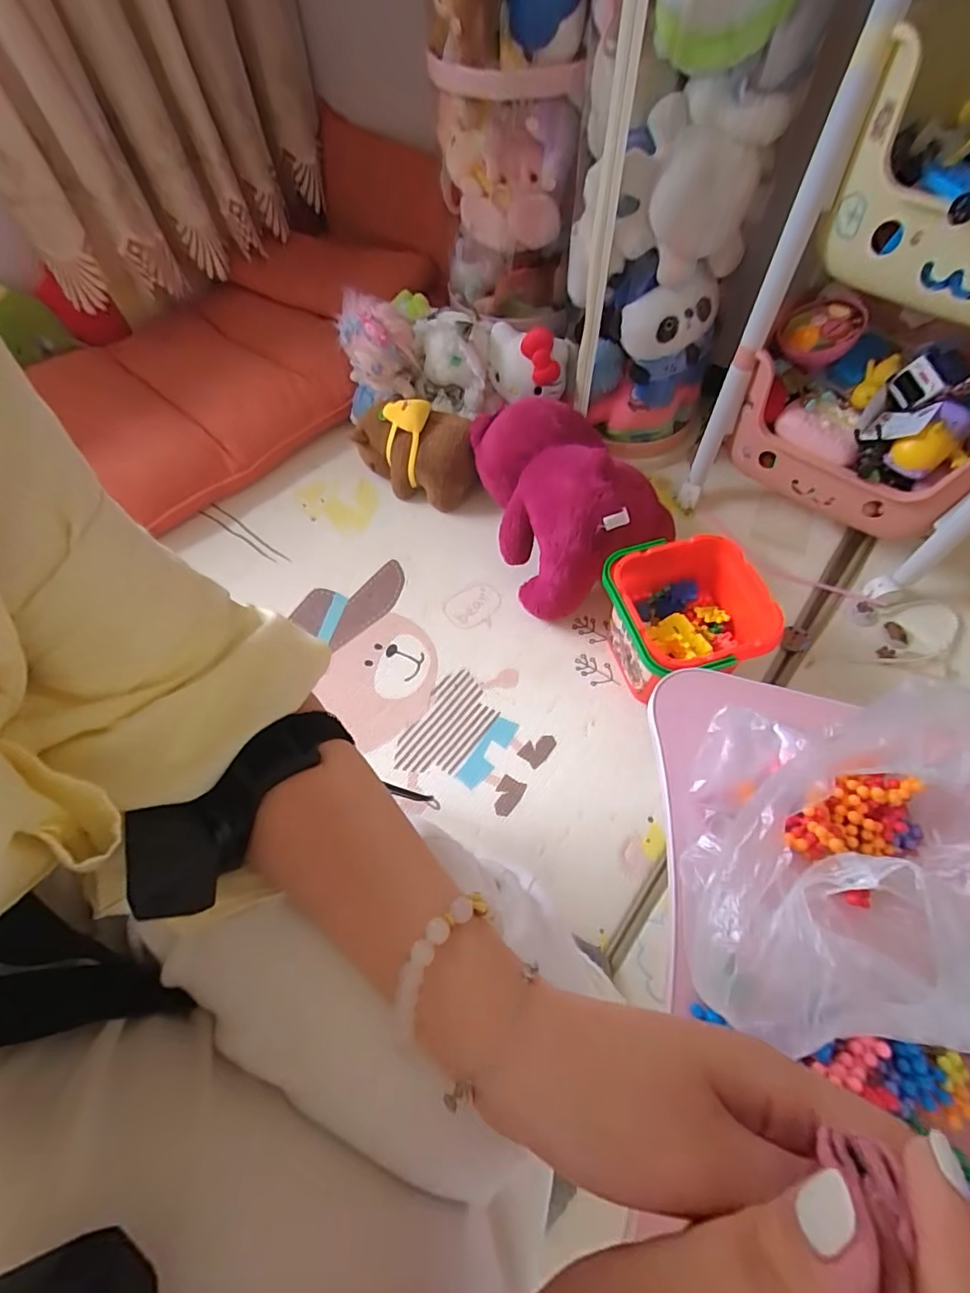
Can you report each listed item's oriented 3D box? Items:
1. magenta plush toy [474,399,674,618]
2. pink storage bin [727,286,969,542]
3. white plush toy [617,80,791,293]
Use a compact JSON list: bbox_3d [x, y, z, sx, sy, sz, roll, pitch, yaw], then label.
[{"bbox_3d":[0.106,-0.237,0.811,0.188,0.222,0.343,-18,62,-8],"label":"magenta plush toy"},{"bbox_3d":[0.544,-0.327,0.743,0.310,0.207,0.203,36,68,19],"label":"pink storage bin"},{"bbox_3d":[0.261,-0.573,0.649,0.163,0.175,0.088,29,66,17],"label":"white plush toy"}]

